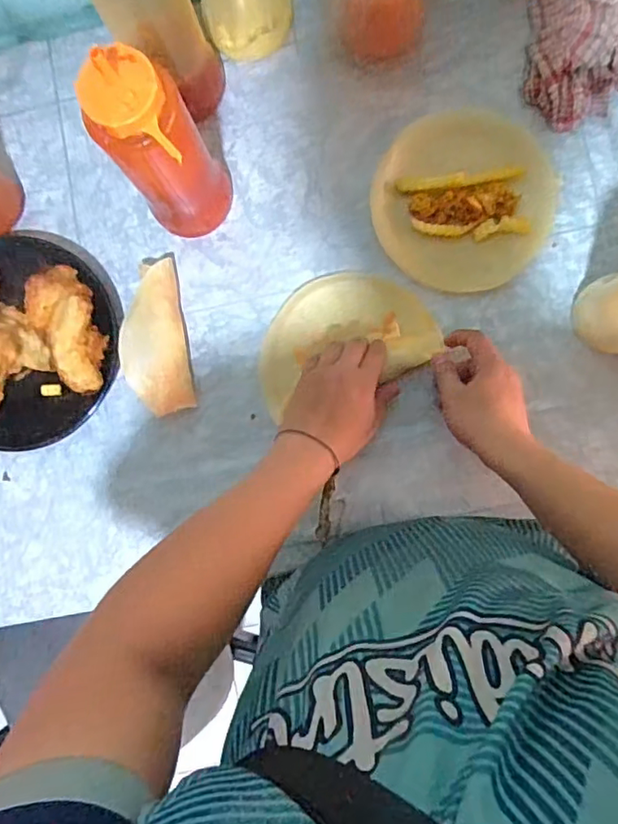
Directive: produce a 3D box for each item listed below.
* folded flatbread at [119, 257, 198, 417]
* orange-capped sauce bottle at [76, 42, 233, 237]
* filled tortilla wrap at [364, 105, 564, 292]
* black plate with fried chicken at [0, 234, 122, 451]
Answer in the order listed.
[{"bbox_3d":[-0.159,-0.078,0.588,0.057,0.047,0.164,-9,87,4],"label":"folded flatbread"},{"bbox_3d":[-0.120,-0.216,0.503,0.077,0.223,0.083,0,87,5],"label":"orange-capped sauce bottle"},{"bbox_3d":[0.156,-0.217,0.582,0.171,0.022,0.181,0,87,5],"label":"filled tortilla wrap"},{"bbox_3d":[-0.311,-0.079,0.591,0.217,0.072,0.219,0,87,5],"label":"black plate with fried chicken"}]

